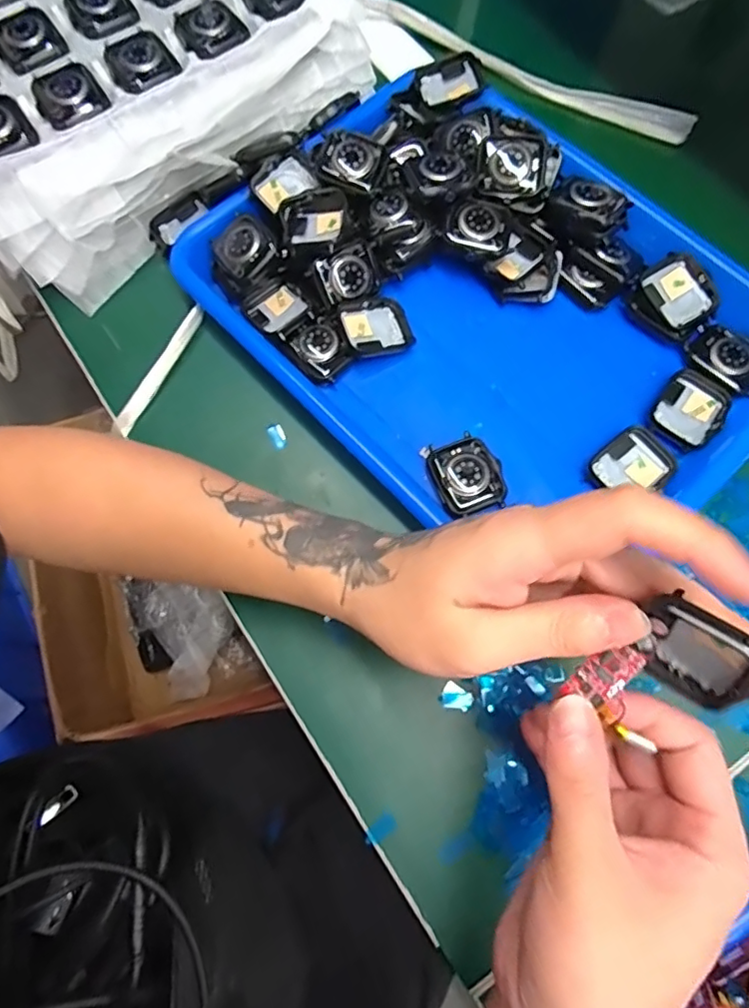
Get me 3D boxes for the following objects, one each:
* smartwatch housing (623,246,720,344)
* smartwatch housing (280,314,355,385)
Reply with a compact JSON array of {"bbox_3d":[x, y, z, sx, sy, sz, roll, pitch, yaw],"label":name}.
[{"bbox_3d":[0.187,-0.127,0.355,0.043,0.013,0.047,-39,83,3],"label":"smartwatch housing"},{"bbox_3d":[-0.034,-0.097,0.348,0.031,0.009,0.038,-41,76,-11],"label":"smartwatch housing"}]

